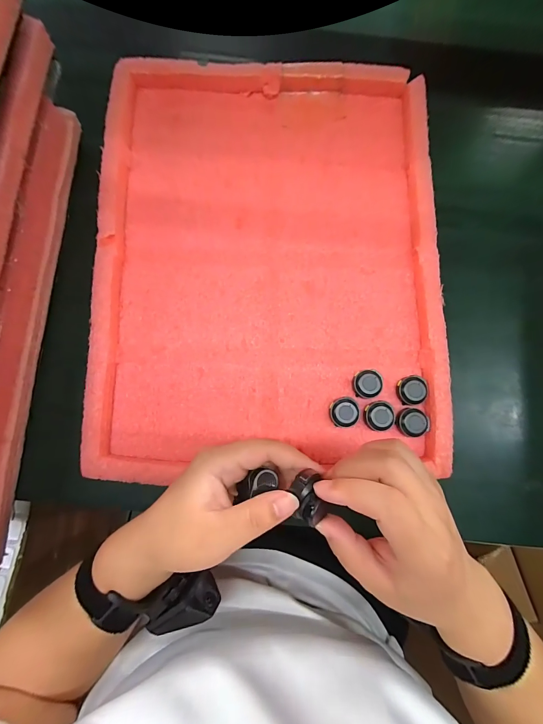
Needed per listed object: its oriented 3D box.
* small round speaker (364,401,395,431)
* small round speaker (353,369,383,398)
[{"bbox_3d":[0.111,0.055,0.301,0.028,0.010,0.028,0,79,-2],"label":"small round speaker"},{"bbox_3d":[0.099,0.023,0.307,0.030,0.010,0.029,0,79,-2],"label":"small round speaker"}]

